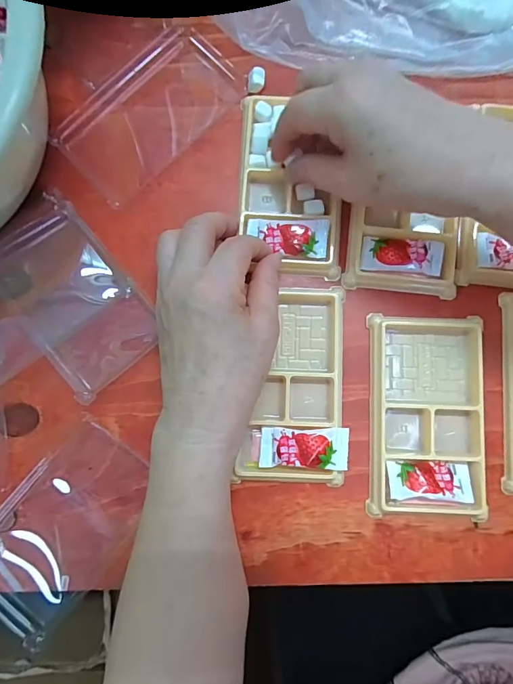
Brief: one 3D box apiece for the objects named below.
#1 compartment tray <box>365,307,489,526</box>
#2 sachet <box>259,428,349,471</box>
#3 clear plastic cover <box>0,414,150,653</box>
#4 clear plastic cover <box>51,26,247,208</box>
[{"bbox_3d":[0.117,0.049,0.274,0.073,0.016,0.134,2,84,1],"label":"compartment tray"},{"bbox_3d":[0.032,0.072,0.275,0.059,0.013,0.026,1,84,1],"label":"sachet"},{"bbox_3d":[-0.130,0.128,0.274,0.087,0.015,0.135,41,86,4],"label":"clear plastic cover"},{"bbox_3d":[-0.084,-0.177,0.309,0.137,0.014,0.082,-44,85,-3],"label":"clear plastic cover"}]

